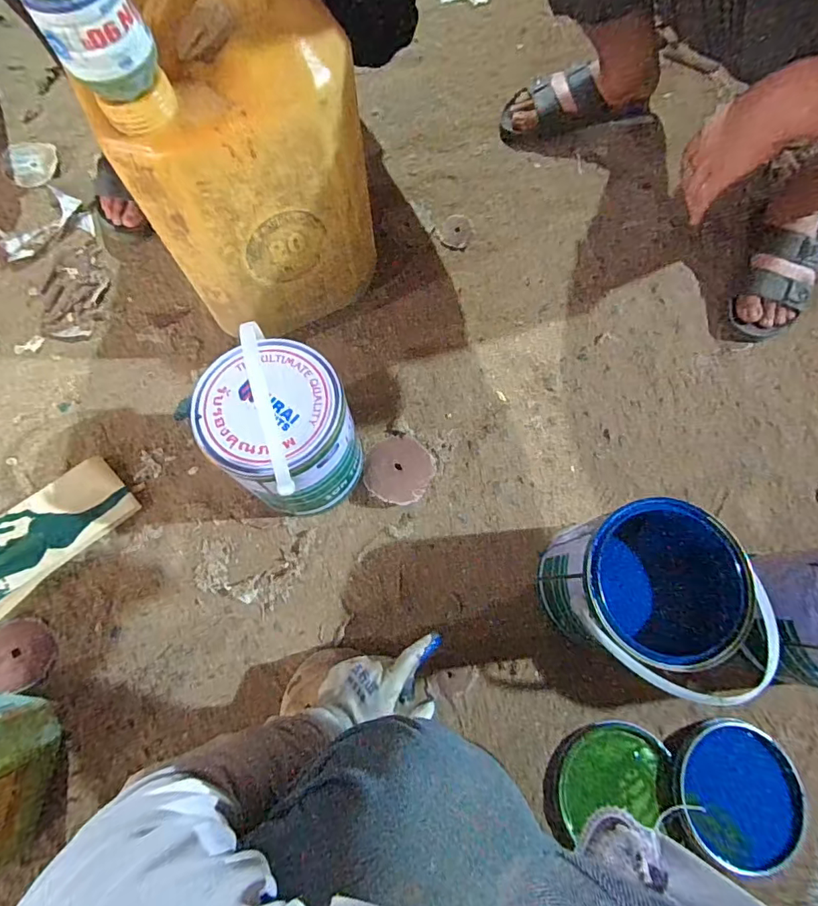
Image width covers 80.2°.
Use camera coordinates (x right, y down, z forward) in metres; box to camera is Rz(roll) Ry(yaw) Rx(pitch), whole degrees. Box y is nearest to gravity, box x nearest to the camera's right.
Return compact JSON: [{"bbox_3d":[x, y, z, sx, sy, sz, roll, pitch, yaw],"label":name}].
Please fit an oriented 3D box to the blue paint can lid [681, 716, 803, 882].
[{"bbox_3d":[0.388,0.396,0.564,0.144,0.015,0.133,0,72,1],"label":"blue paint can lid"}]

